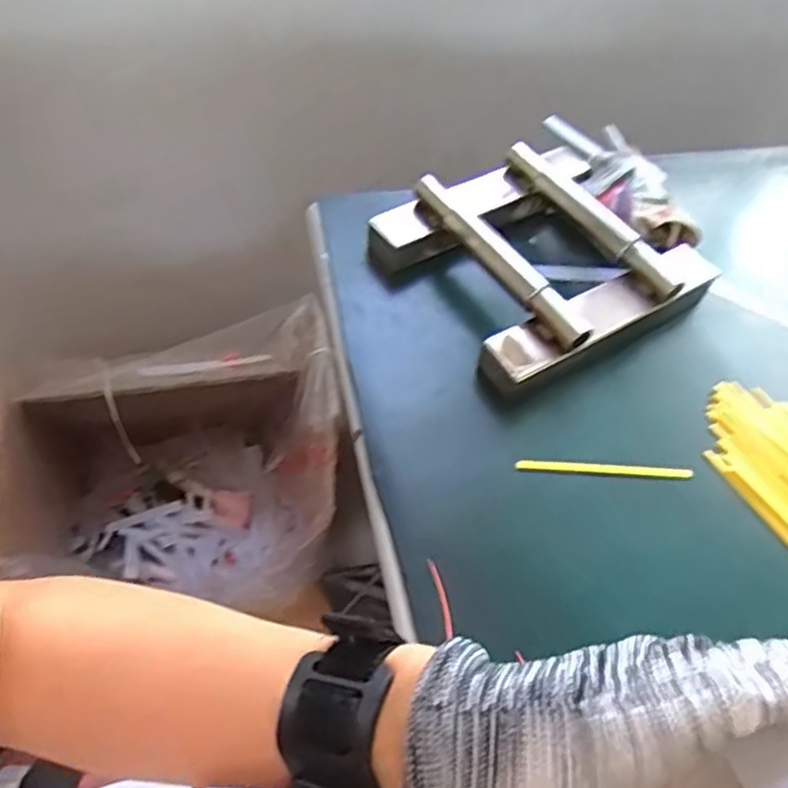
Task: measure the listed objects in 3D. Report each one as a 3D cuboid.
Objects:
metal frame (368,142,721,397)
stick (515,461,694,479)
[{"bbox_3d":[0.112,-0.107,0.523,0.201,0.046,0.181,-28,61,-24],"label":"metal frame"},{"bbox_3d":[0.133,0.048,0.439,0.110,0.005,0.007,3,53,-2],"label":"stick"}]

